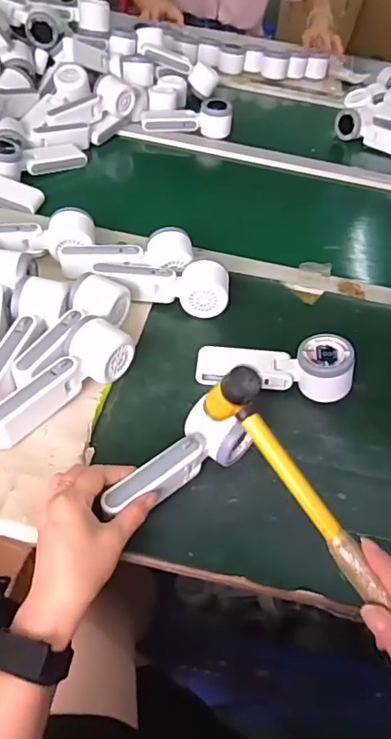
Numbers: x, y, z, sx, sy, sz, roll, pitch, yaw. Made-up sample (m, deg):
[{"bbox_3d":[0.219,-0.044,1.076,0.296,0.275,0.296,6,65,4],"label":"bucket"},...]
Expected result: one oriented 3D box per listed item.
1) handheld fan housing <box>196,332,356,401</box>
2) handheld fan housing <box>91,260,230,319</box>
[{"bbox_3d":[0.088,-0.007,0.567,0.170,0.057,0.052,8,47,-1],"label":"handheld fan housing"},{"bbox_3d":[-0.040,-0.105,0.644,0.164,0.054,0.052,13,47,4],"label":"handheld fan housing"}]

